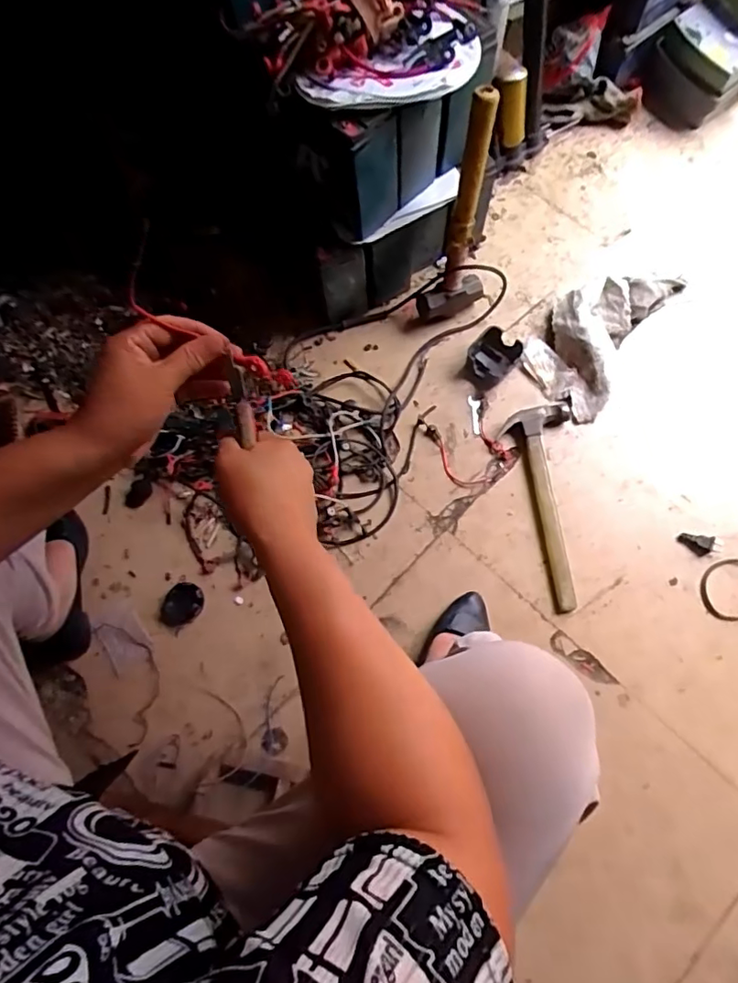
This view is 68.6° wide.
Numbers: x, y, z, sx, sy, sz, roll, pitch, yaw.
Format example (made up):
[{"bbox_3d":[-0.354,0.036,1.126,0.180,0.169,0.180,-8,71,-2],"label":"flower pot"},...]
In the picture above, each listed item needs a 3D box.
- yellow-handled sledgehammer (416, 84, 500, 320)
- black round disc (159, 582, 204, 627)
[{"bbox_3d":[0.155,-0.407,0.812,0.105,0.339,0.046,-12,58,-17],"label":"yellow-handled sledgehammer"},{"bbox_3d":[-0.283,0.172,0.822,0.060,0.019,0.067,14,76,5],"label":"black round disc"}]

